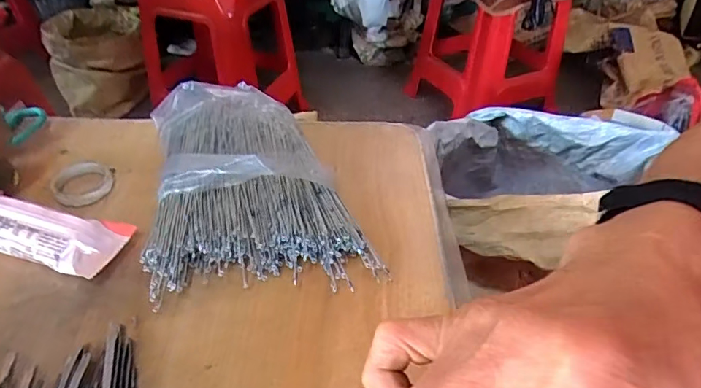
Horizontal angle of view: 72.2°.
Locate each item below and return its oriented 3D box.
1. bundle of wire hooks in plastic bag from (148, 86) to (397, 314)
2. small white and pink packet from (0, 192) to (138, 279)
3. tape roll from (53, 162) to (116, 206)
[{"bbox_3d":[-0.092,-0.016,0.392,0.149,0.046,0.247,-15,41,-16],"label":"bundle of wire hooks in plastic bag"},{"bbox_3d":[-0.229,0.026,0.349,0.126,0.034,0.048,9,41,12],"label":"small white and pink packet"},{"bbox_3d":[-0.225,-0.007,0.406,0.043,0.017,0.045,-1,39,1],"label":"tape roll"}]

